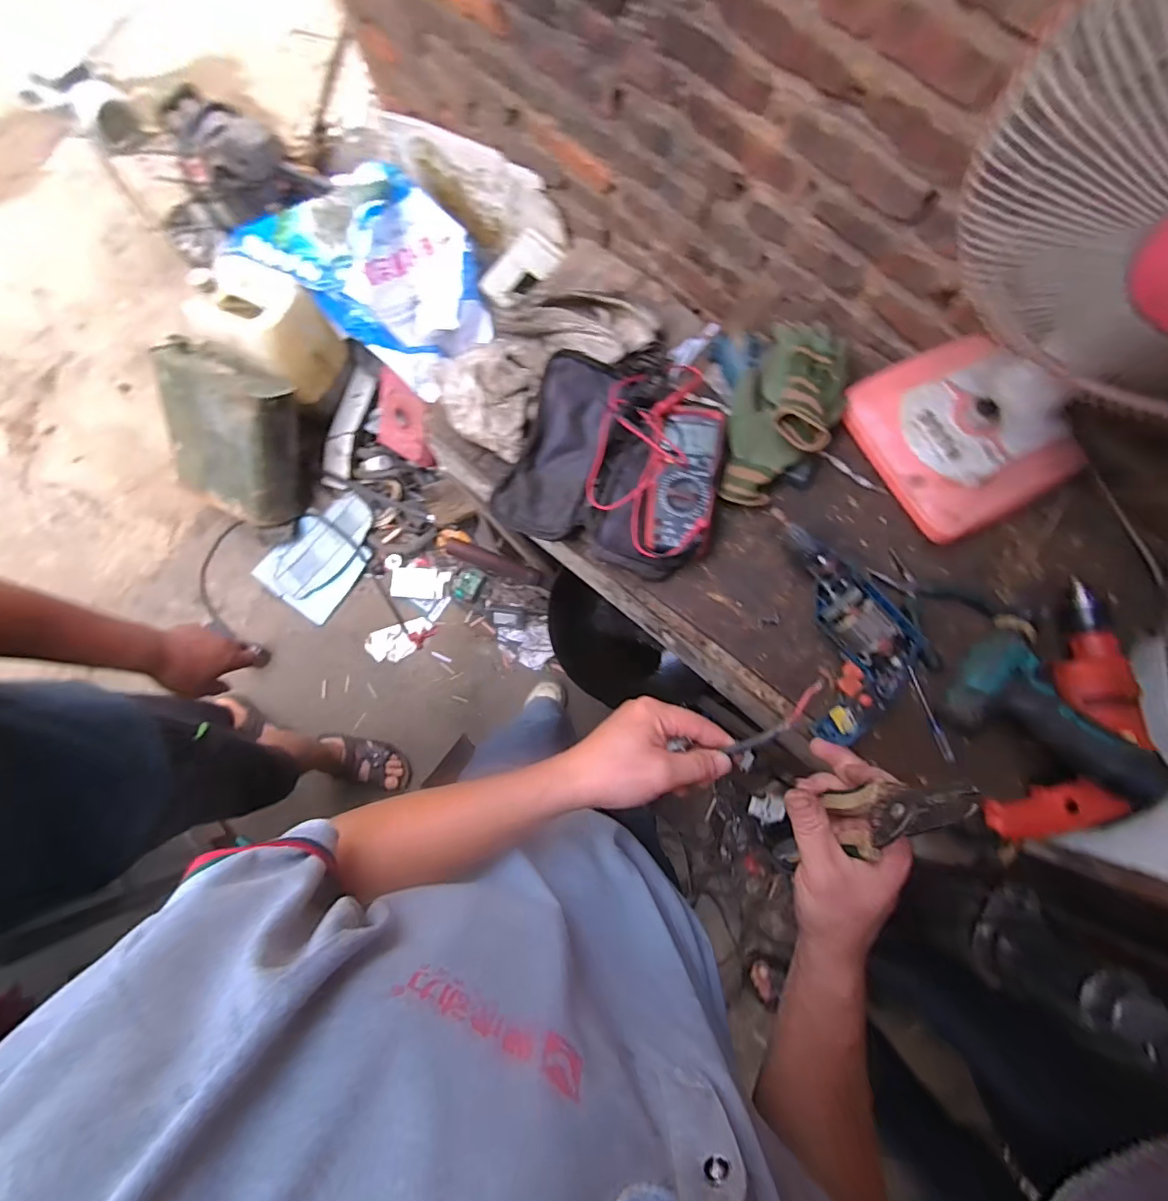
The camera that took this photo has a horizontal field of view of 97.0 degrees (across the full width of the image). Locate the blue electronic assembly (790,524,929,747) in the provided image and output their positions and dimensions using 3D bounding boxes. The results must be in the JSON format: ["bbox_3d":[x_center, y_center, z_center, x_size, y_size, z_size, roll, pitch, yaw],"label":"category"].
[{"bbox_3d":[0.342,0.035,0.626,0.156,0.050,0.263,-4,79,-2],"label":"blue electronic assembly"}]

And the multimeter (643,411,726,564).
[{"bbox_3d":[0.127,-0.148,0.654,0.089,0.041,0.186,9,79,0],"label":"multimeter"}]

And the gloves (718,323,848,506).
[{"bbox_3d":[0.253,-0.243,0.662,0.131,0.079,0.246,34,80,5],"label":"gloves"}]

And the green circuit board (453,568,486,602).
[{"bbox_3d":[-0.334,-0.047,1.500,0.084,0.010,0.091,19,96,9],"label":"green circuit board"}]

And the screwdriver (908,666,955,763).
[{"bbox_3d":[0.423,0.138,0.630,0.011,0.013,0.120,-20,80,-5],"label":"screwdriver"}]

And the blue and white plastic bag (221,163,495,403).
[{"bbox_3d":[-0.535,-0.854,1.292,0.712,0.200,0.387,42,81,6],"label":"blue and white plastic bag"}]

